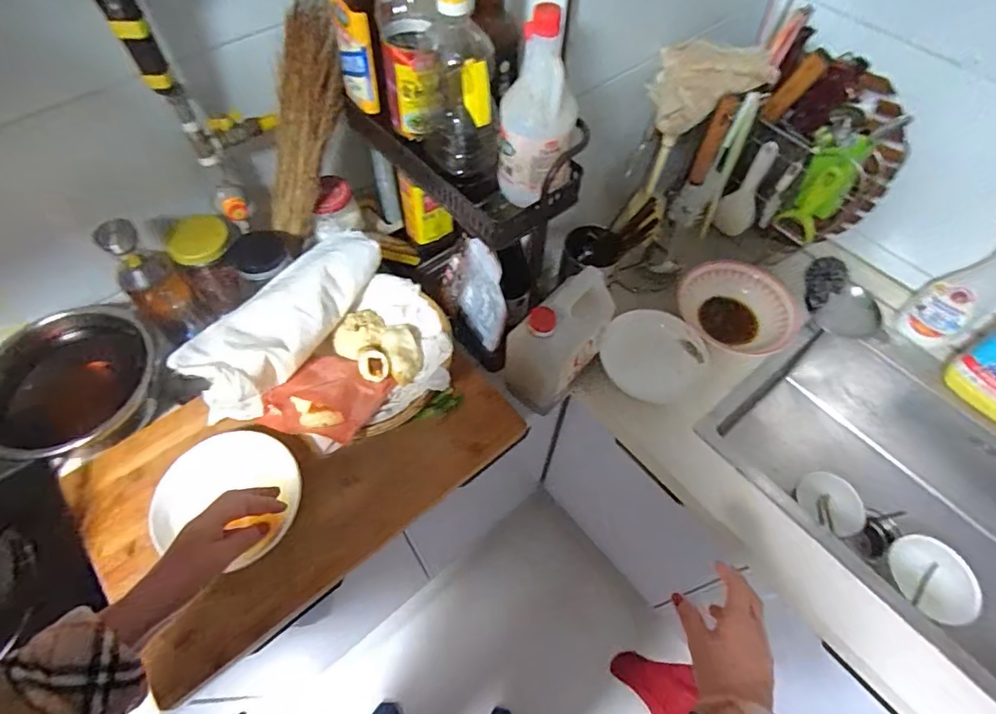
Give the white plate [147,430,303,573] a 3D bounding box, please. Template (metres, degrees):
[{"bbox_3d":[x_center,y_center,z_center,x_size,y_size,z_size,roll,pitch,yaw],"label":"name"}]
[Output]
[{"bbox_3d":[-0.370,0.184,0.712,0.199,0.036,0.165,14,58,8],"label":"white plate"}]

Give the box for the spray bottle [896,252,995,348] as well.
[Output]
[{"bbox_3d":[0.797,-0.132,0.860,0.078,0.284,0.093,-31,63,-19],"label":"spray bottle"}]

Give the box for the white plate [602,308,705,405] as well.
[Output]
[{"bbox_3d":[0.272,-0.002,0.923,0.174,0.016,0.159,-3,73,11],"label":"white plate"}]

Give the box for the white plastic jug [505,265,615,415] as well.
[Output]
[{"bbox_3d":[0.090,-0.022,0.788,0.090,0.199,0.171,34,63,20],"label":"white plastic jug"}]

